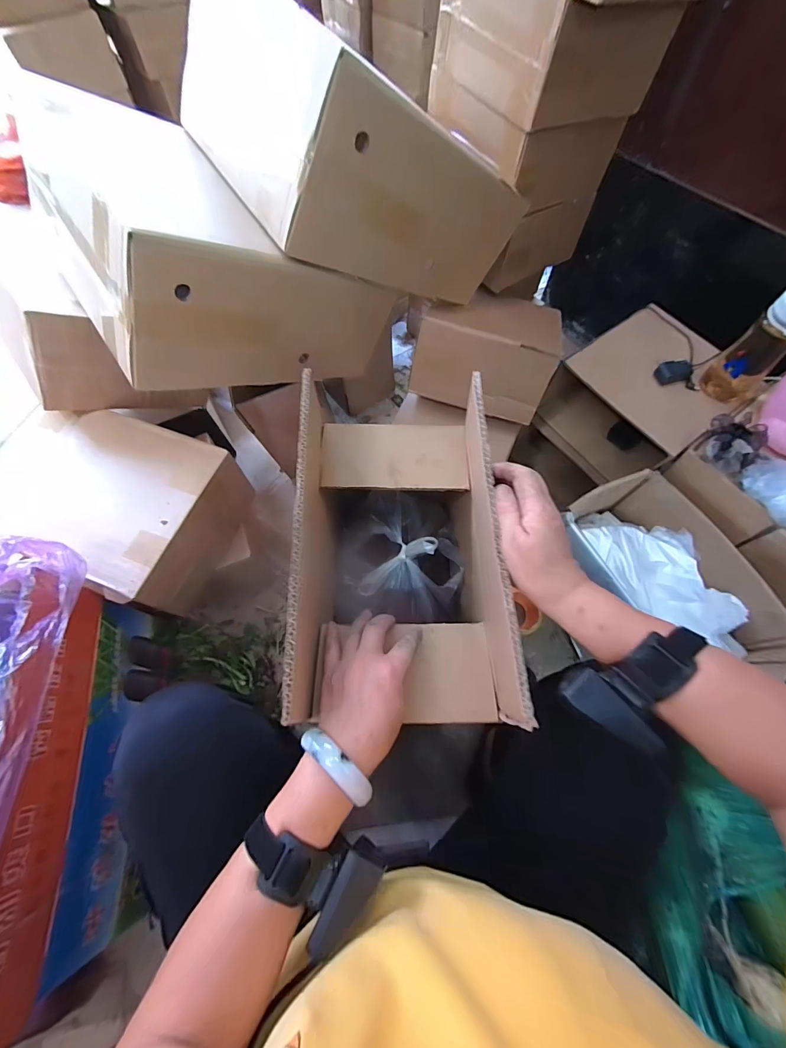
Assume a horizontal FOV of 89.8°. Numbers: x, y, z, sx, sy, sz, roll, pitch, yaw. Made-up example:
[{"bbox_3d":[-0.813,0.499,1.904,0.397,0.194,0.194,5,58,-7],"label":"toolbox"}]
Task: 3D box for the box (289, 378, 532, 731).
[{"bbox_3d":[0.009,0.041,0.455,0.190,0.237,0.334,-2,65,-2],"label":"box"}]

